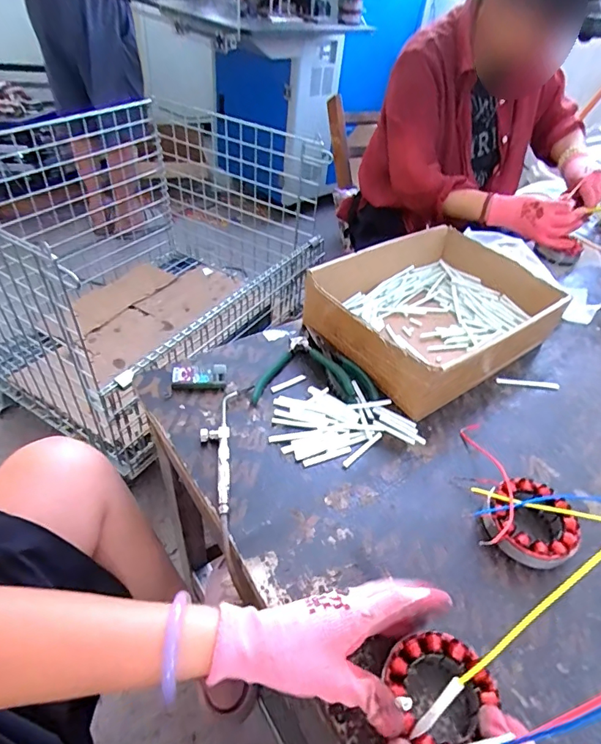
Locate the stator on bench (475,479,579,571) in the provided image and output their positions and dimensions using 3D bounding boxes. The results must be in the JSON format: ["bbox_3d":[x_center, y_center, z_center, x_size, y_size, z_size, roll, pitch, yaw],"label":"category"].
[{"bbox_3d":[0.228,0.153,0.460,0.094,0.038,0.083,-10,45,-16],"label":"stator on bench"}]

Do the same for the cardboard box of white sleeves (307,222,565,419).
[{"bbox_3d":[0.201,-0.090,0.674,0.335,0.097,0.239,-25,51,-29],"label":"cardboard box of white sleeves"}]

